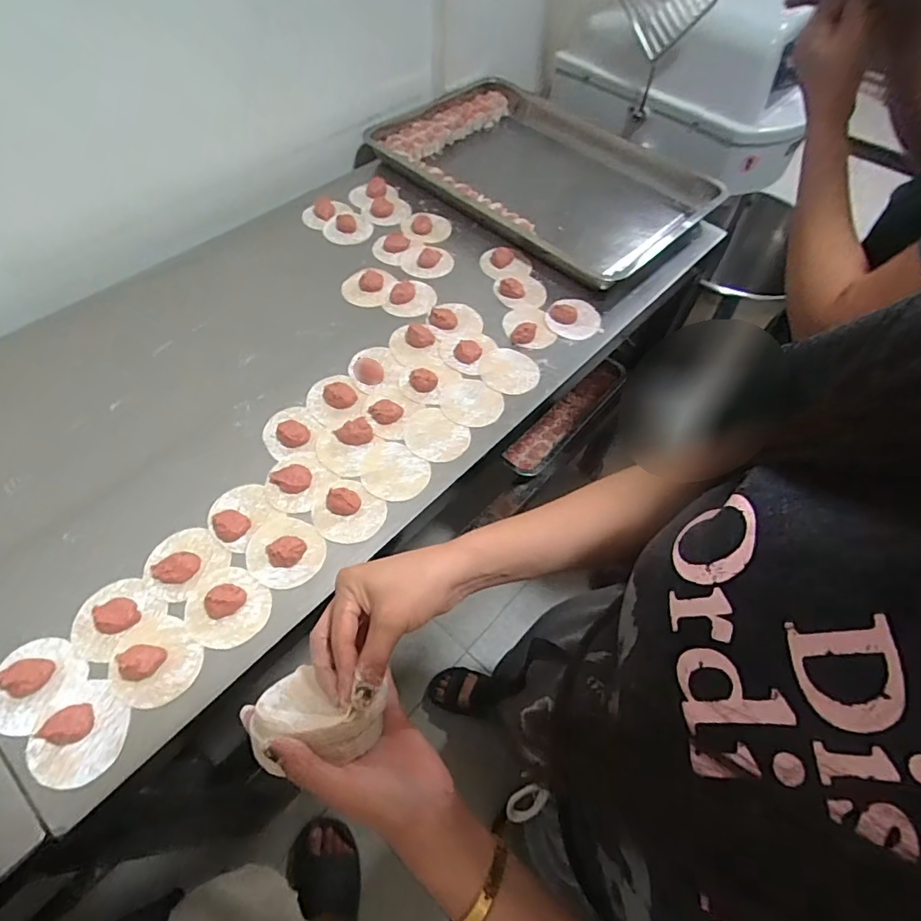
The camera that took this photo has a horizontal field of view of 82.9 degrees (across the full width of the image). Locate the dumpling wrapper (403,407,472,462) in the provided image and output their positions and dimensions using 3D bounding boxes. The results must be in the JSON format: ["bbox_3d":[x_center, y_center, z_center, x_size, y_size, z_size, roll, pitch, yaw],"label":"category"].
[{"bbox_3d":[-0.033,-0.033,0.671,0.084,0.004,0.072,35,62,16],"label":"dumpling wrapper"}]

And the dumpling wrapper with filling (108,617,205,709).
[{"bbox_3d":[-0.296,0.192,0.498,0.080,0.020,0.075,2,58,-3],"label":"dumpling wrapper with filling"}]

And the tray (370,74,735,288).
[{"bbox_3d":[0.148,-0.549,0.986,0.597,0.059,0.413,39,63,20],"label":"tray"}]

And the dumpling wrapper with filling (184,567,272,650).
[{"bbox_3d":[-0.240,0.148,0.532,0.086,0.018,0.076,32,61,15],"label":"dumpling wrapper with filling"}]

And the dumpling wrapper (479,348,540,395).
[{"bbox_3d":[0.070,-0.128,0.738,0.083,0.004,0.078,2,58,-3],"label":"dumpling wrapper"}]

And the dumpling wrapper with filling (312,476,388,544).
[{"bbox_3d":[-0.135,0.055,0.602,0.087,0.018,0.074,33,61,15],"label":"dumpling wrapper with filling"}]

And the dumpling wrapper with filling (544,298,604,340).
[{"bbox_3d":[0.174,-0.219,0.798,0.086,0.012,0.082,2,58,-3],"label":"dumpling wrapper with filling"}]

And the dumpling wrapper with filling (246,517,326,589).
[{"bbox_3d":[-0.193,0.097,0.569,0.084,0.017,0.077,2,58,-3],"label":"dumpling wrapper with filling"}]

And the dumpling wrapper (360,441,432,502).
[{"bbox_3d":[-0.082,0.013,0.639,0.085,0.004,0.074,38,63,18],"label":"dumpling wrapper"}]

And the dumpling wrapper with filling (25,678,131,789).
[{"bbox_3d":[-0.340,0.242,0.465,0.076,0.021,0.083,14,58,4],"label":"dumpling wrapper with filling"}]

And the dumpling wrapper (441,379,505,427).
[{"bbox_3d":[0.016,-0.079,0.705,0.082,0.004,0.077,2,58,-3],"label":"dumpling wrapper"}]

